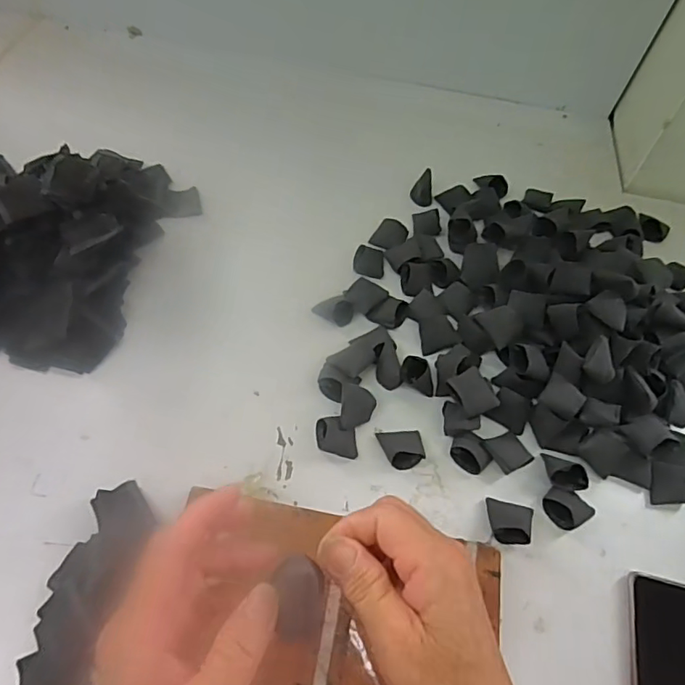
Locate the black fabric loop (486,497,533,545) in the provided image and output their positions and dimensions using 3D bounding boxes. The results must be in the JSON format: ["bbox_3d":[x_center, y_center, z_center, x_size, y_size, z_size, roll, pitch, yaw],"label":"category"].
[{"bbox_3d":[0.150,0.159,0.464,0.040,0.016,0.036,14,58,4],"label":"black fabric loop"}]

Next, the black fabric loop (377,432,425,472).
[{"bbox_3d":[0.057,0.098,0.490,0.041,0.019,0.038,-2,58,-6],"label":"black fabric loop"}]

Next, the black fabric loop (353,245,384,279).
[{"bbox_3d":[0.032,-0.096,0.613,0.036,0.015,0.033,9,58,1],"label":"black fabric loop"}]

